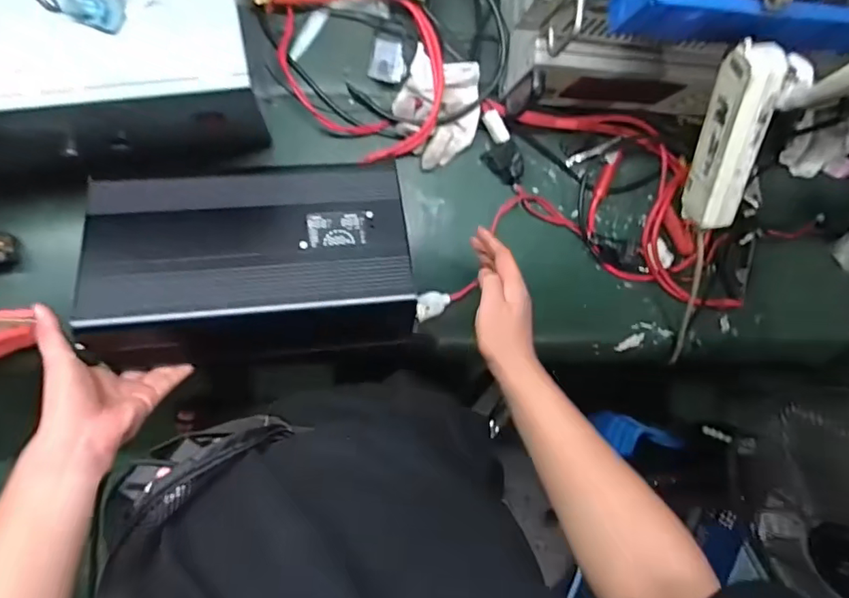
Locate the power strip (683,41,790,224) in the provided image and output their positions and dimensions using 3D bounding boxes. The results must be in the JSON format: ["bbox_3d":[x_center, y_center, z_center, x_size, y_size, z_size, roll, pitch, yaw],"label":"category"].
[{"bbox_3d":[0.292,-0.152,0.512,0.033,0.059,0.172,-13,133,-9],"label":"power strip"}]

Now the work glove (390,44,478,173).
[{"bbox_3d":[0.017,-0.235,0.675,0.109,0.054,0.130,15,89,-10],"label":"work glove"}]

